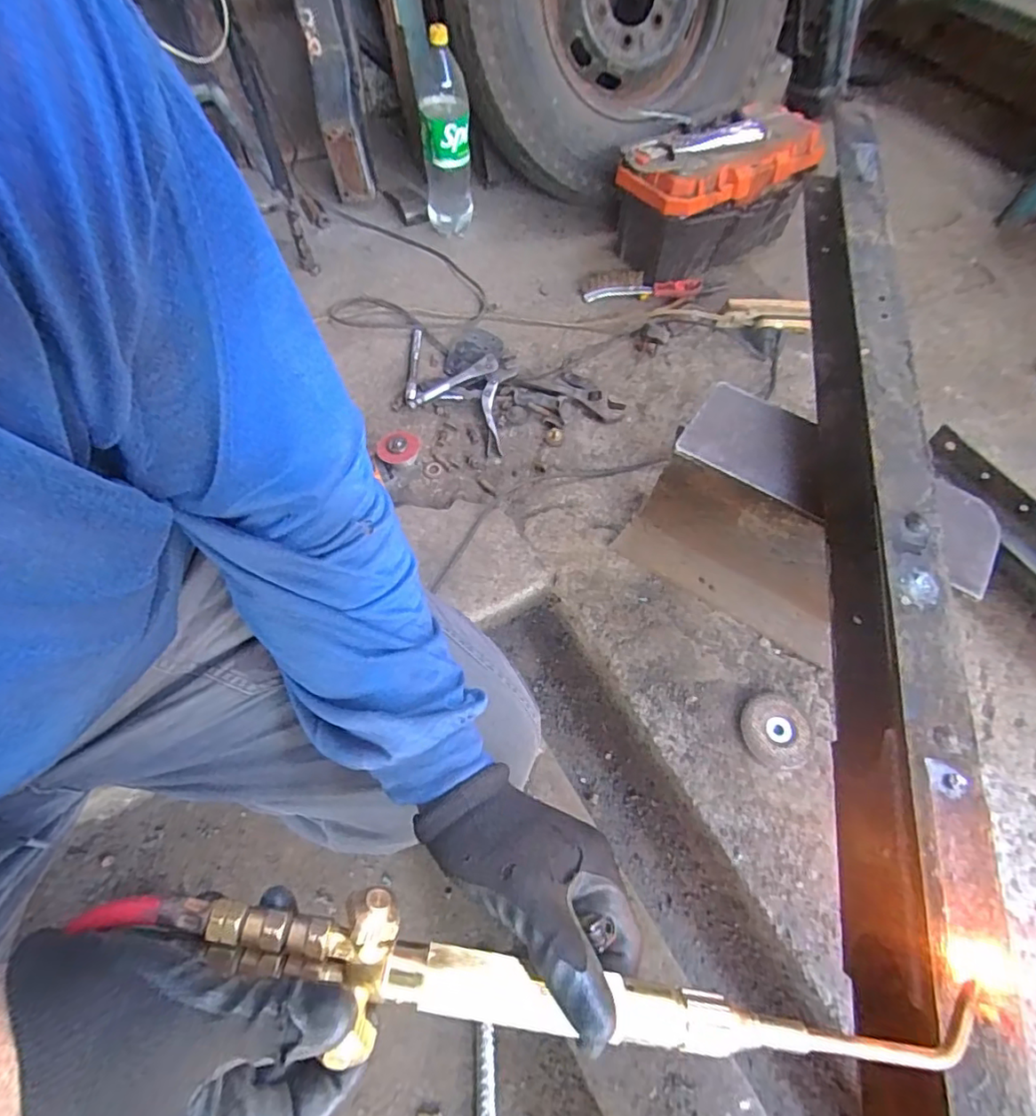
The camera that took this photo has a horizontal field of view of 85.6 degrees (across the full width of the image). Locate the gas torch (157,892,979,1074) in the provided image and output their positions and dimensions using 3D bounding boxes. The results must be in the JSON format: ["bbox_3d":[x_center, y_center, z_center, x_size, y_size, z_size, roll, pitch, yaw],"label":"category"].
[{"bbox_3d":[0.042,0.225,0.281,0.433,0.033,0.059,13,64,-3],"label":"gas torch"}]

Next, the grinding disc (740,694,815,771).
[{"bbox_3d":[0.321,0.214,0.693,0.083,0.013,0.087,1,60,-2],"label":"grinding disc"}]

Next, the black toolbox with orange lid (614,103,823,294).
[{"bbox_3d":[0.391,-0.720,1.124,0.390,0.225,0.210,-28,65,-15],"label":"black toolbox with orange lid"}]

